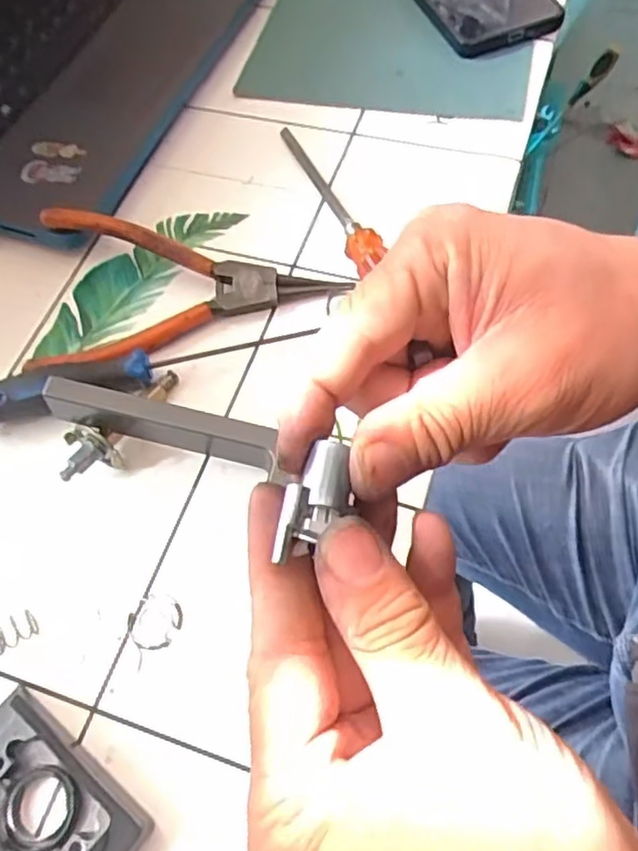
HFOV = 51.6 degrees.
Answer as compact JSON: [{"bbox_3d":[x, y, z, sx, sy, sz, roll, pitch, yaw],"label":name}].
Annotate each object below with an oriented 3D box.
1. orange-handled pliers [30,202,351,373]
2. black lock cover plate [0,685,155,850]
[{"bbox_3d":[-0.068,-0.074,0.344,0.154,0.029,0.089,-4,61,1],"label":"orange-handled pliers"},{"bbox_3d":[-0.103,0.138,0.240,0.077,0.016,0.044,35,69,20],"label":"black lock cover plate"}]

